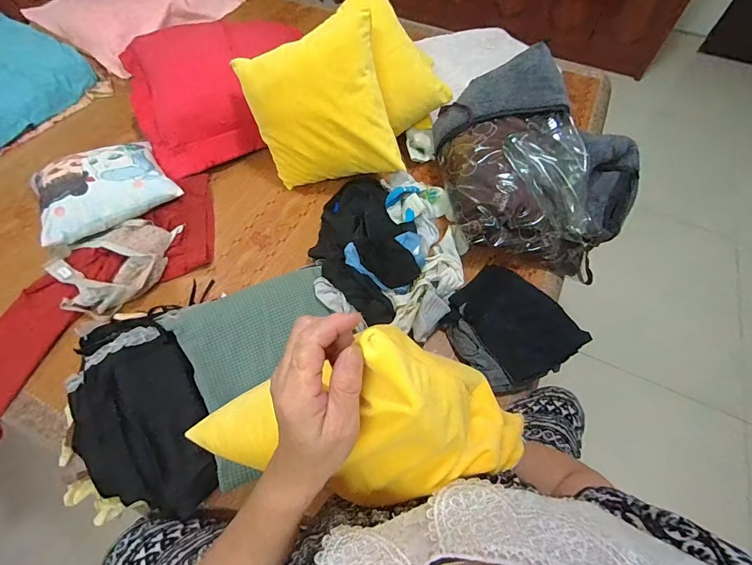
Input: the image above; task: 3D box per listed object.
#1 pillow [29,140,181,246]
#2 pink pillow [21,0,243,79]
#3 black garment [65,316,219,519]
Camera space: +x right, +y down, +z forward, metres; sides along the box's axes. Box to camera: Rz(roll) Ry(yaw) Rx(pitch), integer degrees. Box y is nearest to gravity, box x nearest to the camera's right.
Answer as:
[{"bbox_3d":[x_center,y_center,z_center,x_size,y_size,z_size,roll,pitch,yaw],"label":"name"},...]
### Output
[{"bbox_3d":[-0.656,-0.230,0.885,0.278,0.068,0.229,-34,66,-20],"label":"pillow"},{"bbox_3d":[-0.881,-1.026,1.362,0.428,0.109,0.609,25,62,13],"label":"pink pillow"},{"bbox_3d":[-0.406,0.222,0.638,0.190,0.052,0.354,-27,64,-16],"label":"black garment"}]

